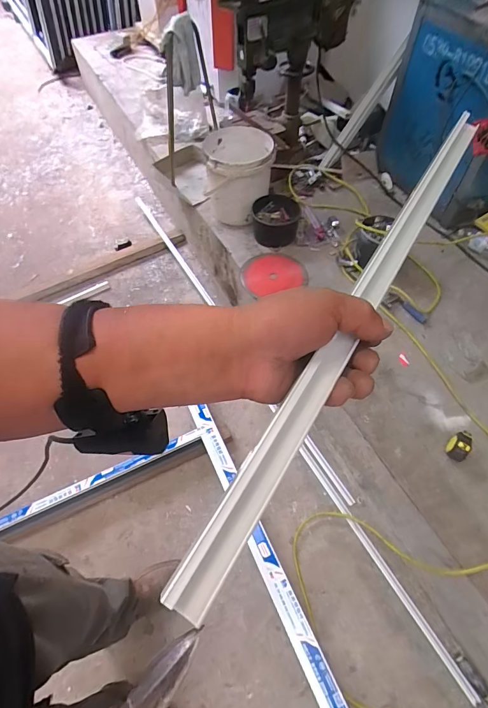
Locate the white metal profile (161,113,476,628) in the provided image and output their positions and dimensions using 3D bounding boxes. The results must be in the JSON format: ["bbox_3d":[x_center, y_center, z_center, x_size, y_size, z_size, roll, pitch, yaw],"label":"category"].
[{"bbox_3d":[0.100,-0.052,0.299,0.027,0.008,0.497,42,64,-12],"label":"white metal profile"}]

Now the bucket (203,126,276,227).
[{"bbox_3d":[-0.018,-0.642,1.353,0.225,0.219,0.246,0,56,1],"label":"bucket"}]

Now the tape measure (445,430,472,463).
[{"bbox_3d":[0.510,0.217,0.888,0.067,0.052,0.052,-35,62,-20],"label":"tape measure"}]

